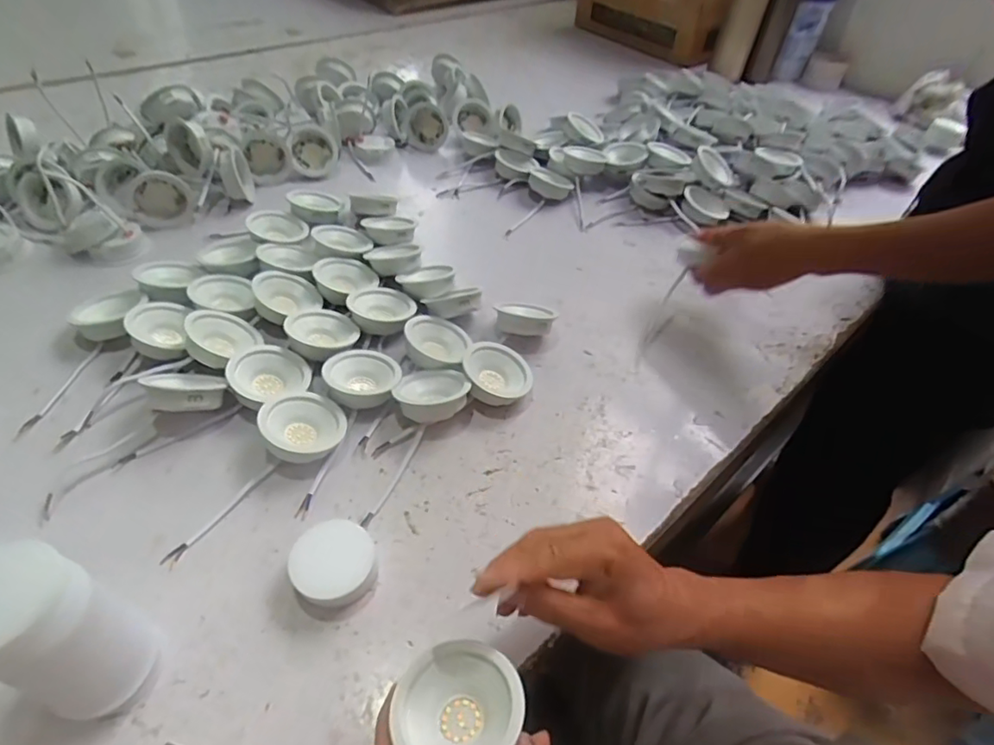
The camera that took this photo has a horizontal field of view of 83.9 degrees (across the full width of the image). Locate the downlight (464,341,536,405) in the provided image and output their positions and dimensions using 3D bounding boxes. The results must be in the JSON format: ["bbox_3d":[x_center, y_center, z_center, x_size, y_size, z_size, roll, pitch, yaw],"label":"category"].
[{"bbox_3d":[0.001,0.004,0.550,0.068,0.038,0.071,9,46,2],"label":"downlight"}]

